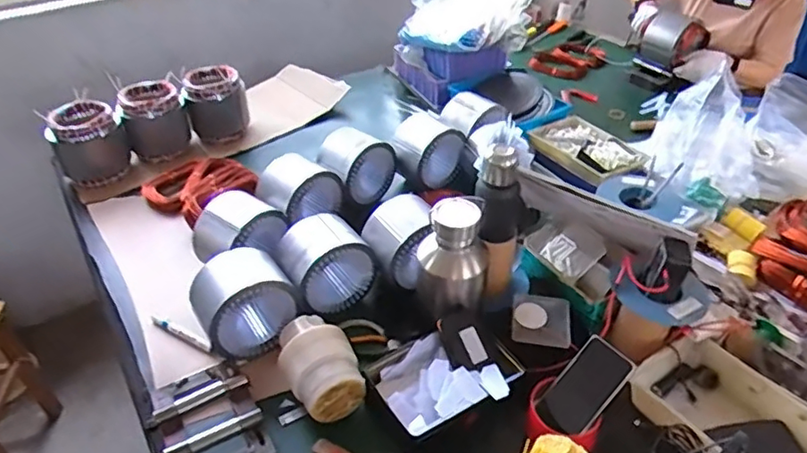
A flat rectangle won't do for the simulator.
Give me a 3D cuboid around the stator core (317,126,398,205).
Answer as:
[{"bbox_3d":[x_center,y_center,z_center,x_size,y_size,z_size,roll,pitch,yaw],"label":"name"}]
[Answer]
[{"bbox_3d":[-0.105,-0.131,1.277,0.160,0.134,0.115,-31,47,-32],"label":"stator core"}]

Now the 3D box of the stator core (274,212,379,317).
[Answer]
[{"bbox_3d":[-0.138,0.065,1.059,0.163,0.144,0.112,-23,43,-25],"label":"stator core"}]

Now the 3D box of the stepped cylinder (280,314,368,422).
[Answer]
[{"bbox_3d":[-0.132,0.218,0.903,0.108,0.103,0.152,-18,41,-20],"label":"stepped cylinder"}]

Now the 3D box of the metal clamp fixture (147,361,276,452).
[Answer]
[{"bbox_3d":[-0.286,0.291,0.861,0.143,0.043,0.196,-25,44,-27],"label":"metal clamp fixture"}]

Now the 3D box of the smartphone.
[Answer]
[{"bbox_3d":[0.264,0.236,0.853,0.146,0.012,0.076,-49,52,-2],"label":"smartphone"}]

